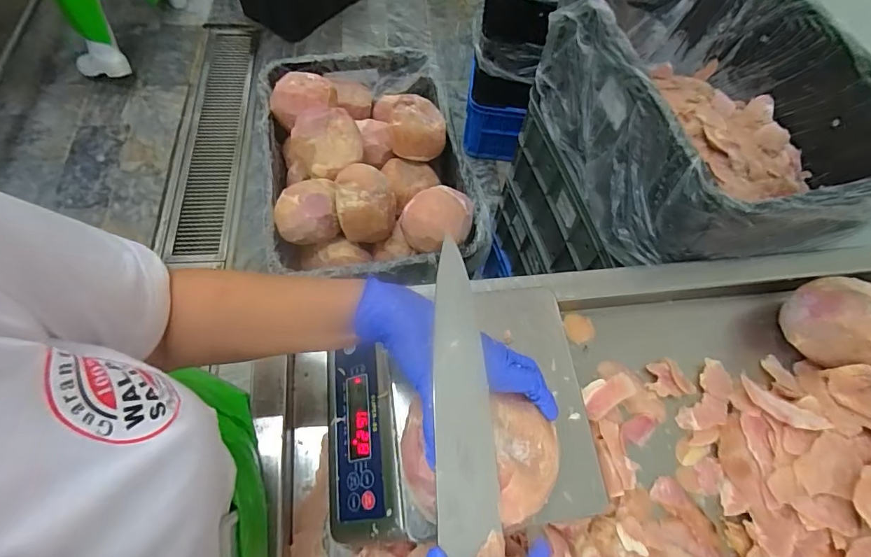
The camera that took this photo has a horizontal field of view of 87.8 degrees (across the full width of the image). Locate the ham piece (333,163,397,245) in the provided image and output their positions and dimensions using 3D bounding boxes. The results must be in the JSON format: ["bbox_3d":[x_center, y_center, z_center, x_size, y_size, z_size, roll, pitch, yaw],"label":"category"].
[{"bbox_3d":[-0.115,-0.124,0.757,0.096,0.089,0.108,-1,63,-4],"label":"ham piece"}]

